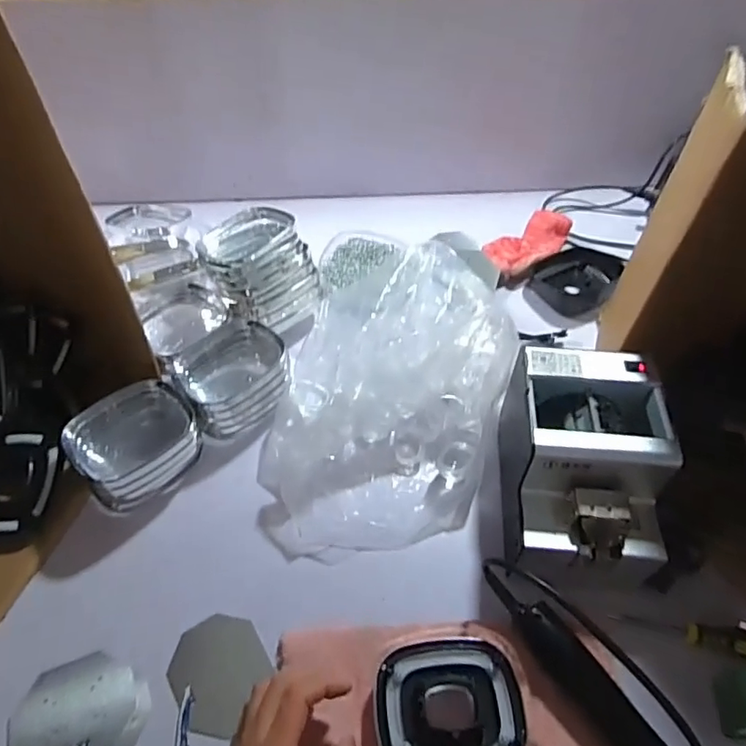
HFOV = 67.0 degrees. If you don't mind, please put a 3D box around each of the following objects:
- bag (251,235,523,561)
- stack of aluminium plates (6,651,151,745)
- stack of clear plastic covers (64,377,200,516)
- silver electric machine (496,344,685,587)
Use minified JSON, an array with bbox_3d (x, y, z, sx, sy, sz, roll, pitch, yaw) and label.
[{"bbox_3d":[0.025,0.014,0.635,0.232,0.109,0.385,15,53,13],"label":"bag"},{"bbox_3d":[-0.247,0.290,0.473,0.103,0.010,0.092,18,54,15],"label":"stack of aluminium plates"},{"bbox_3d":[-0.243,0.078,0.591,0.121,0.075,0.099,-36,59,-25],"label":"stack of clear plastic covers"},{"bbox_3d":[0.197,0.091,0.539,0.132,0.134,0.187,2,51,2],"label":"silver electric machine"}]

